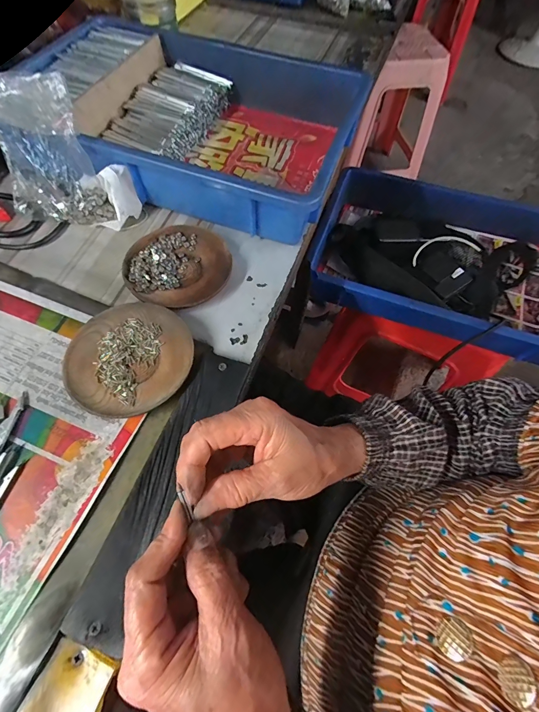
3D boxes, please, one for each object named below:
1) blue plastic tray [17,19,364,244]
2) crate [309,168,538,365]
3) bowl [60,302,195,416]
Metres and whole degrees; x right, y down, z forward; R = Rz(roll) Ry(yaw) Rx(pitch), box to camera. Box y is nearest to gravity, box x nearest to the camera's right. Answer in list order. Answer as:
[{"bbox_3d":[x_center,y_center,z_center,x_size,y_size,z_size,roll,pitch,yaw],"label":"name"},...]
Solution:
[{"bbox_3d":[-0.108,-0.318,0.448,0.422,0.080,0.300,18,63,6],"label":"blue plastic tray"},{"bbox_3d":[0.314,-0.172,0.583,0.443,0.080,0.314,19,63,7],"label":"crate"},{"bbox_3d":[-0.132,0.002,0.313,0.113,0.018,0.111,1,62,-2],"label":"bowl"}]

